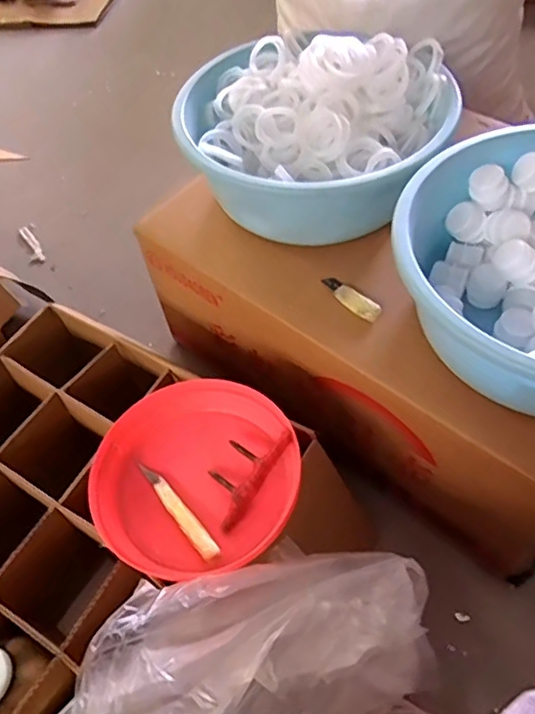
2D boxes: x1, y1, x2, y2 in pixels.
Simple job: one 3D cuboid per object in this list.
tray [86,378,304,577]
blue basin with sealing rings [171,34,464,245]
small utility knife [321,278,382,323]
[{"bbox_3d":[-0.082,0.131,0.652,0.227,0.045,0.215,-22,55,-11],"label":"tray"},{"bbox_3d":[0.062,-0.305,0.769,0.339,0.157,0.311,-2,54,3],"label":"blue basin with sealing rings"},{"bbox_3d":[0.105,-0.076,0.725,0.028,0.014,0.096,-38,60,-20],"label":"small utility knife"}]

